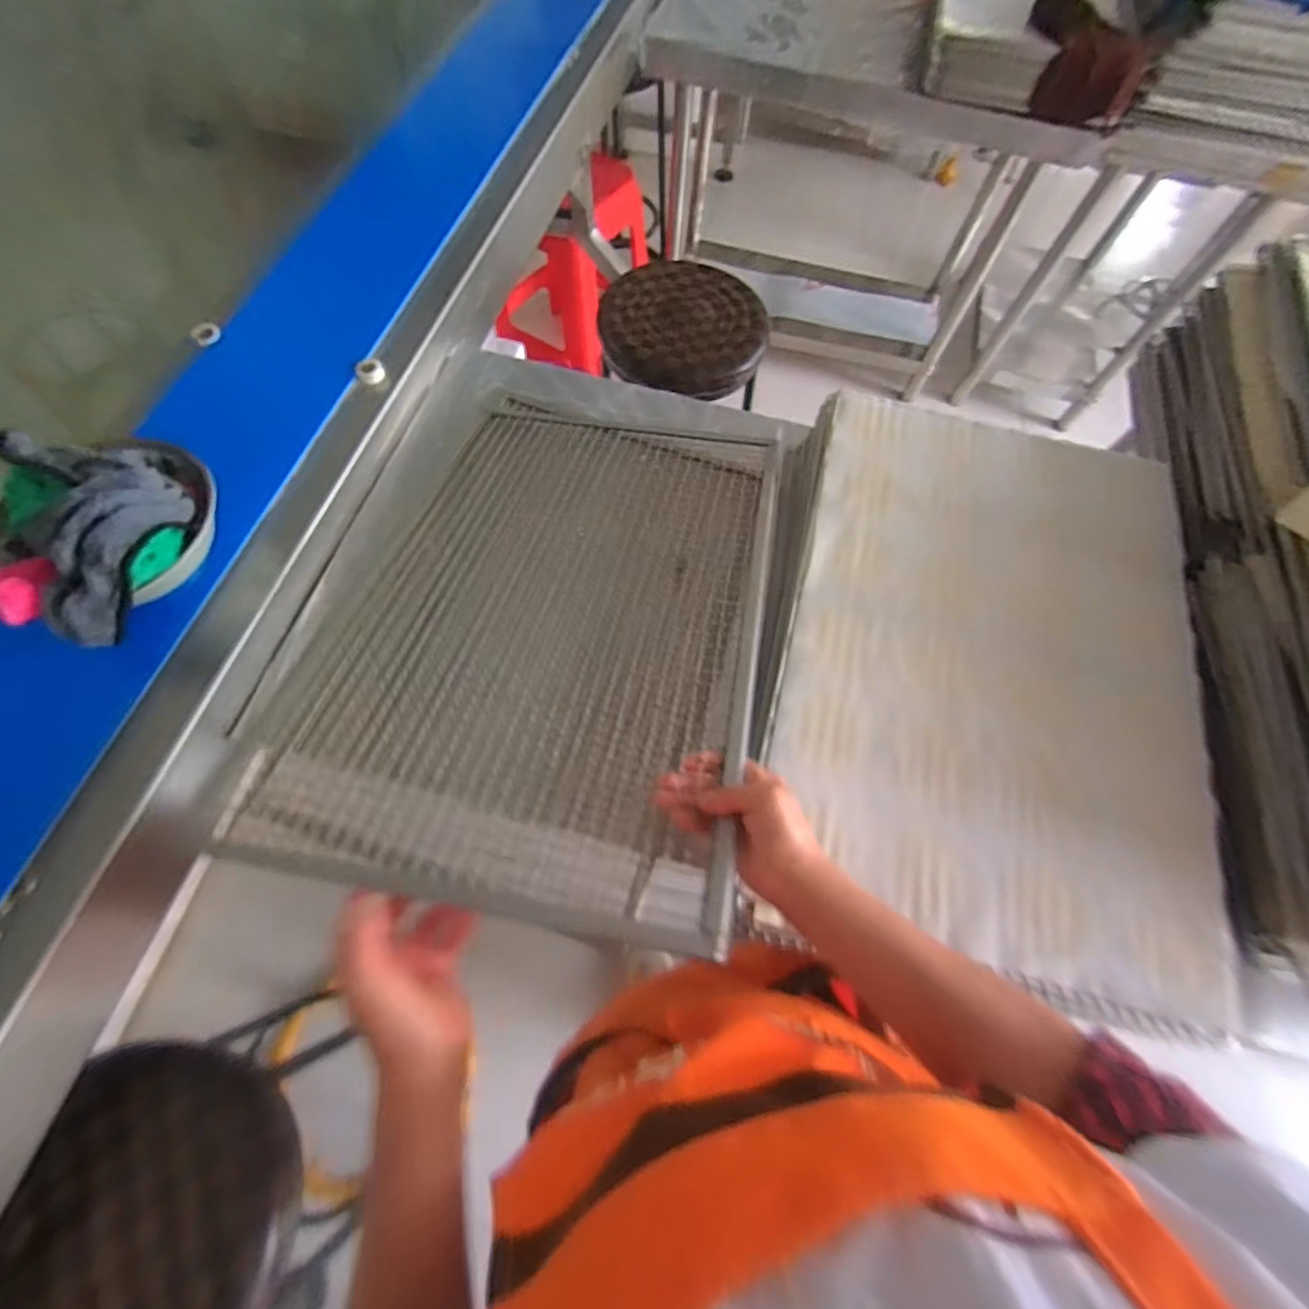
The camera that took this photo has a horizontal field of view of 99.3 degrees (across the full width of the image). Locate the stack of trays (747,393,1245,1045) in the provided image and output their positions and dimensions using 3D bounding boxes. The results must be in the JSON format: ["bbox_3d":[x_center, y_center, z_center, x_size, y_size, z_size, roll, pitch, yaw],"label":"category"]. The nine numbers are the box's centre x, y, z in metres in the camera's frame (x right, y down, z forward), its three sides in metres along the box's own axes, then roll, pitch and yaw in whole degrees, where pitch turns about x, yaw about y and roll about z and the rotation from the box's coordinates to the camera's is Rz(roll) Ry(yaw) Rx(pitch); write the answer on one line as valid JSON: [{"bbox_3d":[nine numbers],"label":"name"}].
[{"bbox_3d":[0.314,-0.002,0.576,0.406,0.109,0.567,14,67,3],"label":"stack of trays"}]

